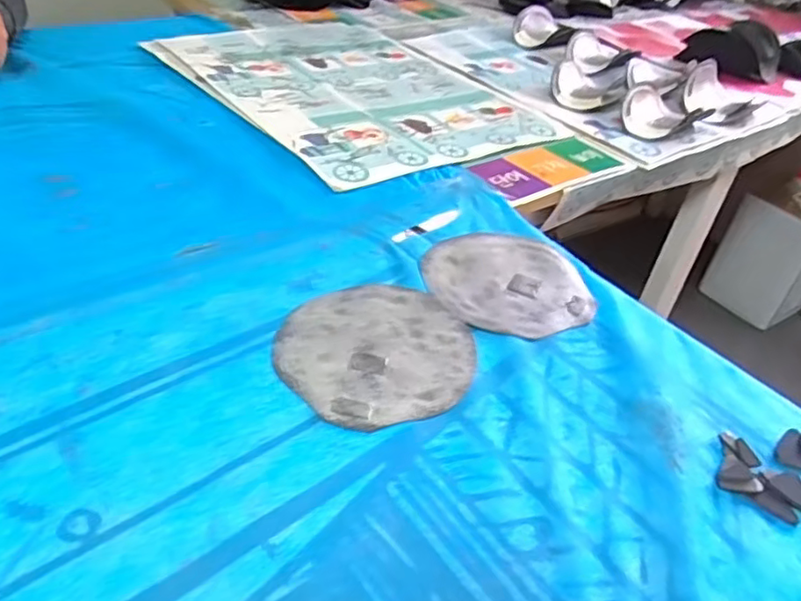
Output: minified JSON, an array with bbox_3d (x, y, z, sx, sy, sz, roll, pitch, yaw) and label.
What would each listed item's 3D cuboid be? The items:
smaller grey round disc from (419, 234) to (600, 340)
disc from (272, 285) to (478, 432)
[{"bbox_3d":[0.096,-0.019,0.558,0.139,0.004,0.140,4,37,-3],"label":"smaller grey round disc"},{"bbox_3d":[-0.018,0.036,0.478,0.146,0.004,0.145,4,37,-3],"label":"disc"}]

